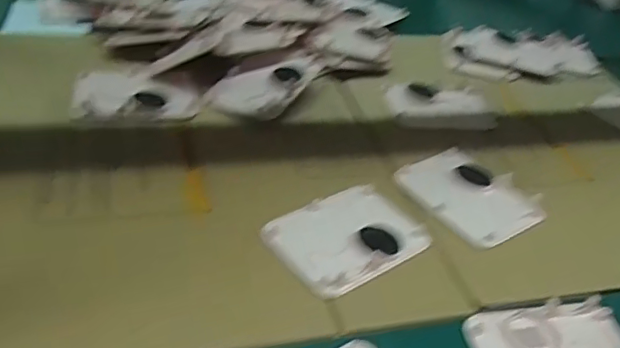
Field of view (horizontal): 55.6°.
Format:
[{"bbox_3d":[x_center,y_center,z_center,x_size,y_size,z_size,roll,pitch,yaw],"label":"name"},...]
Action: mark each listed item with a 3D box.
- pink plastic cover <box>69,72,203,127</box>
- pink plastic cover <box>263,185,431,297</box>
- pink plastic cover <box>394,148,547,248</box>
[{"bbox_3d":[-0.183,-0.082,0.626,0.125,0.015,0.080,-1,38,-14],"label":"pink plastic cover"},{"bbox_3d":[0.033,0.052,0.511,0.127,0.011,0.095,-20,45,-33],"label":"pink plastic cover"},{"bbox_3d":[0.158,0.023,0.584,0.102,0.015,0.120,-19,45,-32],"label":"pink plastic cover"}]

